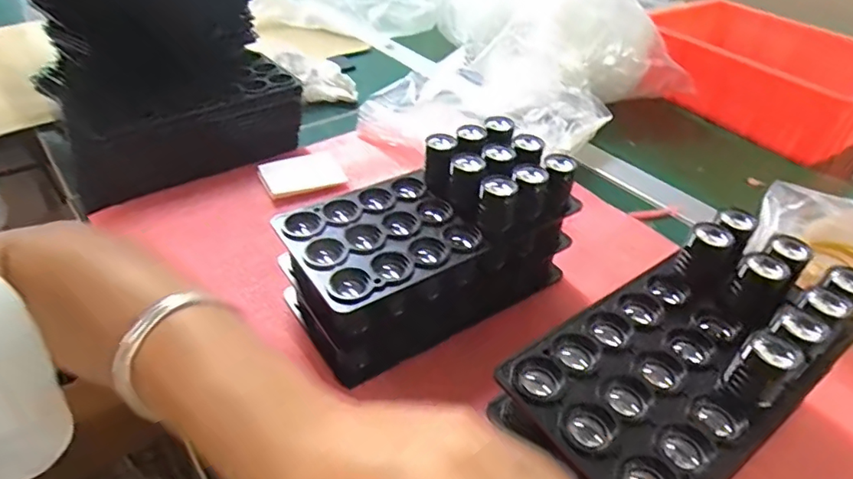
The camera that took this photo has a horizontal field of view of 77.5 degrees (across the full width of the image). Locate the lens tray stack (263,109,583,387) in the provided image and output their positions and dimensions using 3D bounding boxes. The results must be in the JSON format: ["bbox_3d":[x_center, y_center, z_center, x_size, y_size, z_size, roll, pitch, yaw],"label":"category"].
[{"bbox_3d":[0.002,0.000,0.372,0.190,0.107,0.099,-21,46,-26],"label":"lens tray stack"}]

